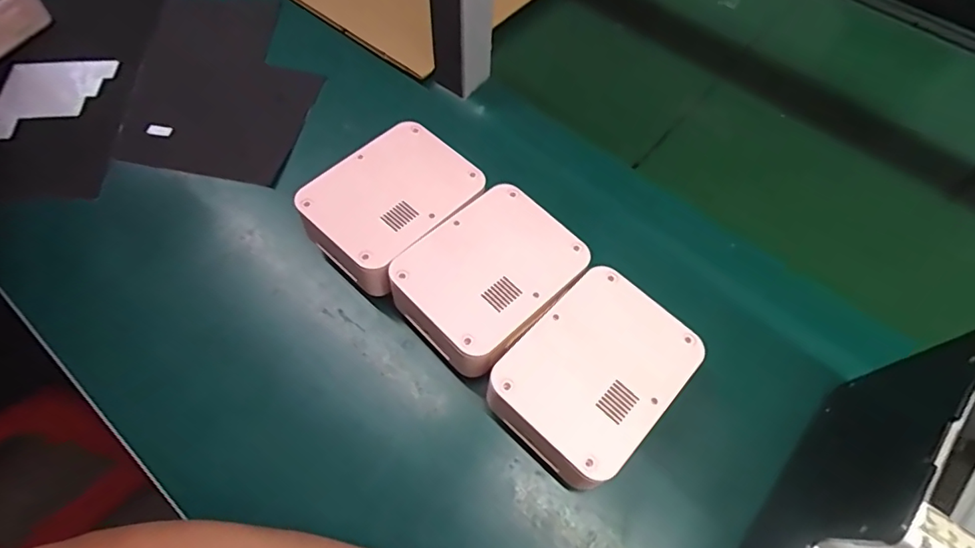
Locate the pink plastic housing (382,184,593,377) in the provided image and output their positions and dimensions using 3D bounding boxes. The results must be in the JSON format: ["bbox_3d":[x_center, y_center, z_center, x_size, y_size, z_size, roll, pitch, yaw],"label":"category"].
[{"bbox_3d":[0.002,0.006,0.404,0.101,0.066,0.130,40,68,18],"label":"pink plastic housing"}]

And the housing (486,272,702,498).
[{"bbox_3d":[0.072,0.075,0.369,0.096,0.061,0.133,40,68,18],"label":"housing"}]

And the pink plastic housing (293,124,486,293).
[{"bbox_3d":[-0.077,-0.051,0.434,0.101,0.065,0.133,40,68,18],"label":"pink plastic housing"}]

